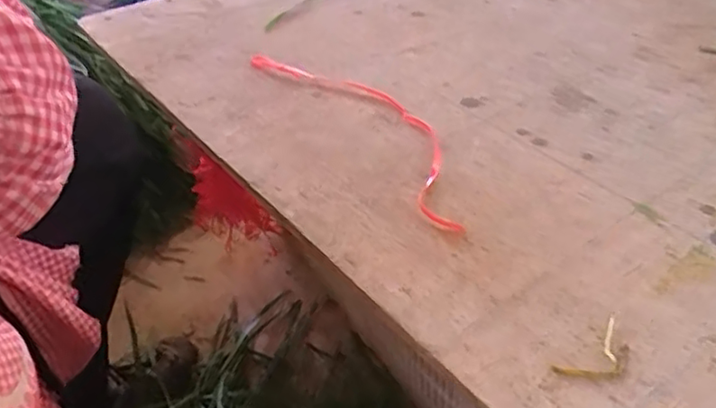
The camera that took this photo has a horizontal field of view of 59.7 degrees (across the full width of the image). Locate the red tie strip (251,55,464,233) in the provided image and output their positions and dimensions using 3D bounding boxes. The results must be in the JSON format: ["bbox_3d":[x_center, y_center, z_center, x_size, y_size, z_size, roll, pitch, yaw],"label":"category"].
[{"bbox_3d":[0.007,-0.076,0.542,0.072,0.006,0.309,-25,45,-23],"label":"red tie strip"}]

